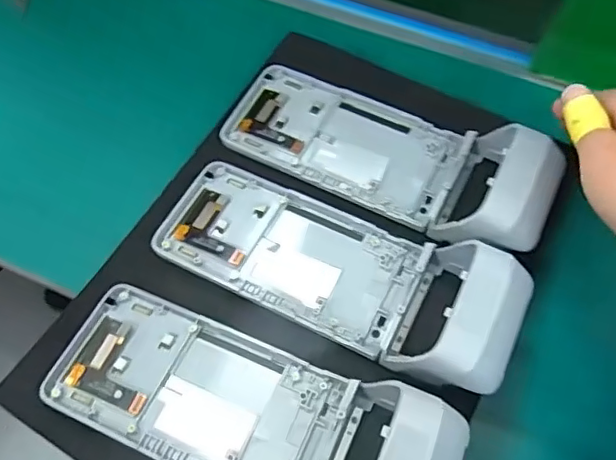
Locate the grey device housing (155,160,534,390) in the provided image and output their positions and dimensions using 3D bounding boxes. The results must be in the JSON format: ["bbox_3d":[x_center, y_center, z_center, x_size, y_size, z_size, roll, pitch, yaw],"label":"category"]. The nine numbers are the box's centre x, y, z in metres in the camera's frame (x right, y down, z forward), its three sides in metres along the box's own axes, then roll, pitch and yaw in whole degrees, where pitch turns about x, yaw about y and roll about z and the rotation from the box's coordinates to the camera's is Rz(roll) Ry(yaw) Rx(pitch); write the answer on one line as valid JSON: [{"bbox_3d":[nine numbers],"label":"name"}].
[{"bbox_3d":[0.013,0.017,0.343,0.222,0.050,0.082,24,63,15],"label":"grey device housing"}]

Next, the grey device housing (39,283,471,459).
[{"bbox_3d":[-0.033,0.099,0.308,0.223,0.041,0.081,15,60,25],"label":"grey device housing"}]

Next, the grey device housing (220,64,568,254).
[{"bbox_3d":[0.051,-0.061,0.384,0.226,0.043,0.087,27,64,17],"label":"grey device housing"}]

